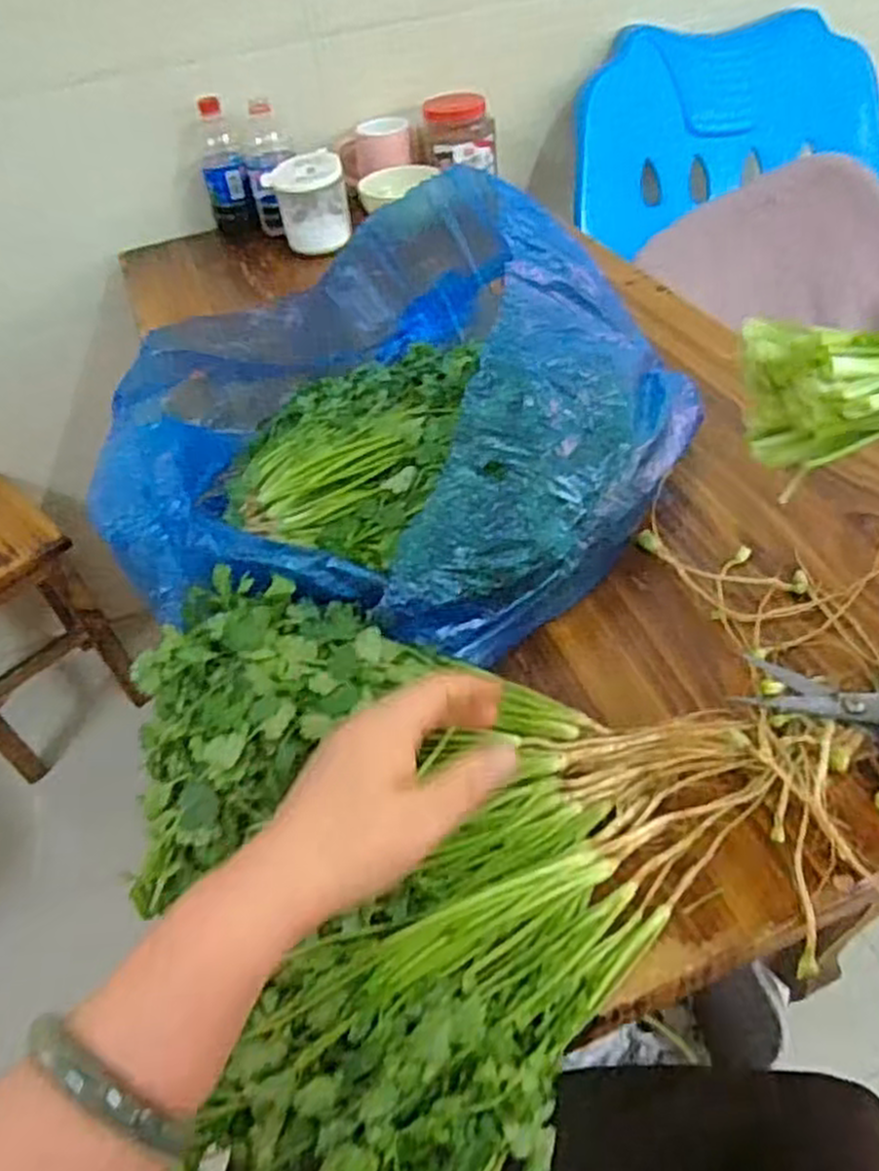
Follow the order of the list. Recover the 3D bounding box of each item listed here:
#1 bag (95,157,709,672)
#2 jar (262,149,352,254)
[{"bbox_3d":[-0.025,-0.159,0.627,0.428,0.155,0.426,4,47,11],"label":"bag"},{"bbox_3d":[-0.175,-0.514,1.047,0.103,0.094,0.090,-11,46,-3],"label":"jar"}]

